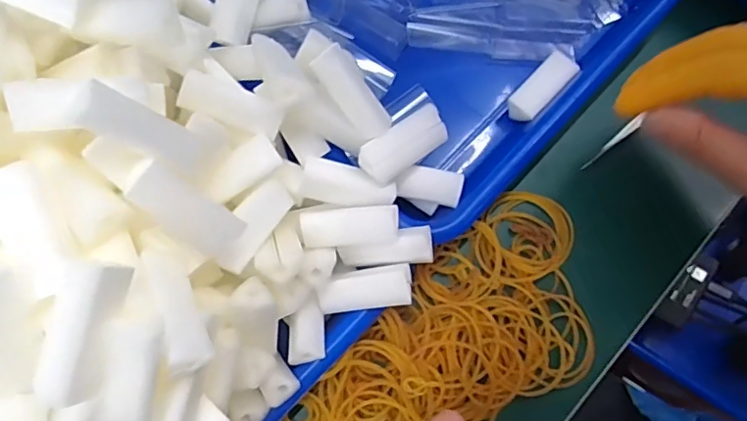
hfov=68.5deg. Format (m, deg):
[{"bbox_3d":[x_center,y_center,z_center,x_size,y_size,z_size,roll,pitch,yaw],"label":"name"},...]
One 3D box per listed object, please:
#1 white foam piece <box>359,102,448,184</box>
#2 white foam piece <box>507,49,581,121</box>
[{"bbox_3d":[0.016,-0.033,0.267,0.046,0.014,0.019,-35,78,-19],"label":"white foam piece"},{"bbox_3d":[0.100,-0.073,0.321,0.019,0.010,0.049,42,81,10],"label":"white foam piece"}]

